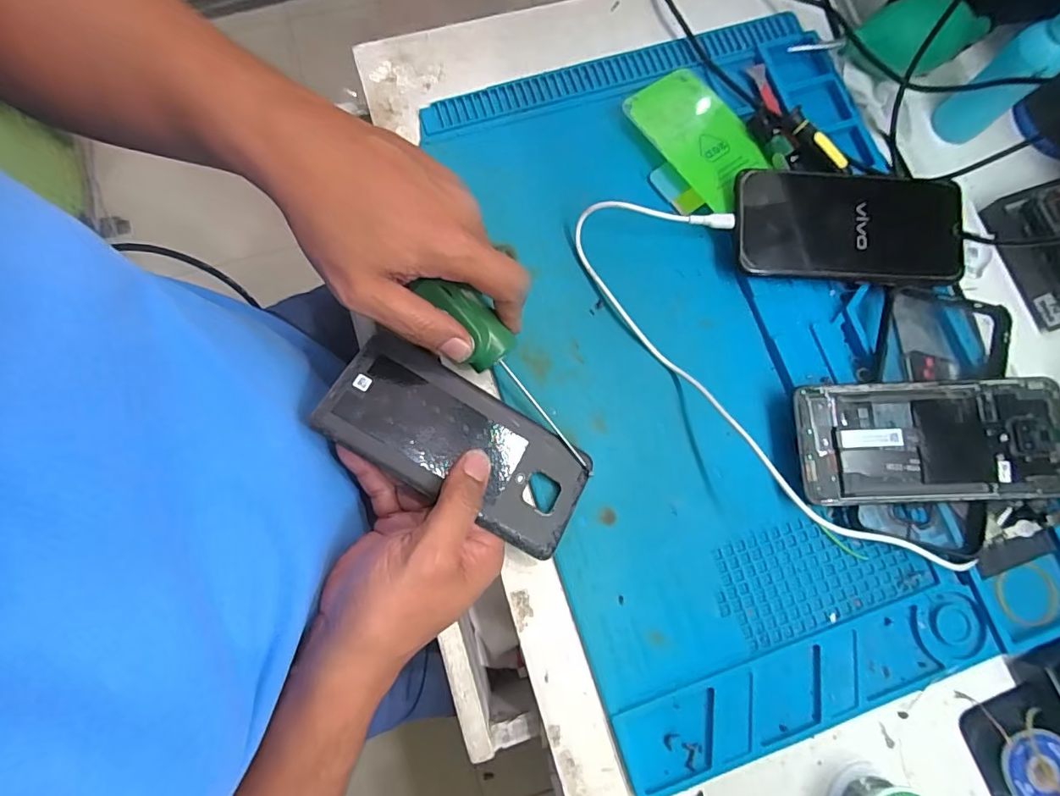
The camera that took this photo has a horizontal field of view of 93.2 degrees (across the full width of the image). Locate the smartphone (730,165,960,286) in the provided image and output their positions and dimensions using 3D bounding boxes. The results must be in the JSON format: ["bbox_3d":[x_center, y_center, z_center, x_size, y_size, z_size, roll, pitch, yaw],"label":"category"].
[{"bbox_3d":[0.219,-0.117,0.342,0.156,0.009,0.075,2,86,0],"label":"smartphone"}]

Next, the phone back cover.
[{"bbox_3d":[-0.041,0.027,0.305,0.160,0.006,0.074,32,65,-6],"label":"phone back cover"}]

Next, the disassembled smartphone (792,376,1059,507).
[{"bbox_3d":[0.250,0.027,0.312,0.162,0.004,0.075,-2,81,1],"label":"disassembled smartphone"}]

